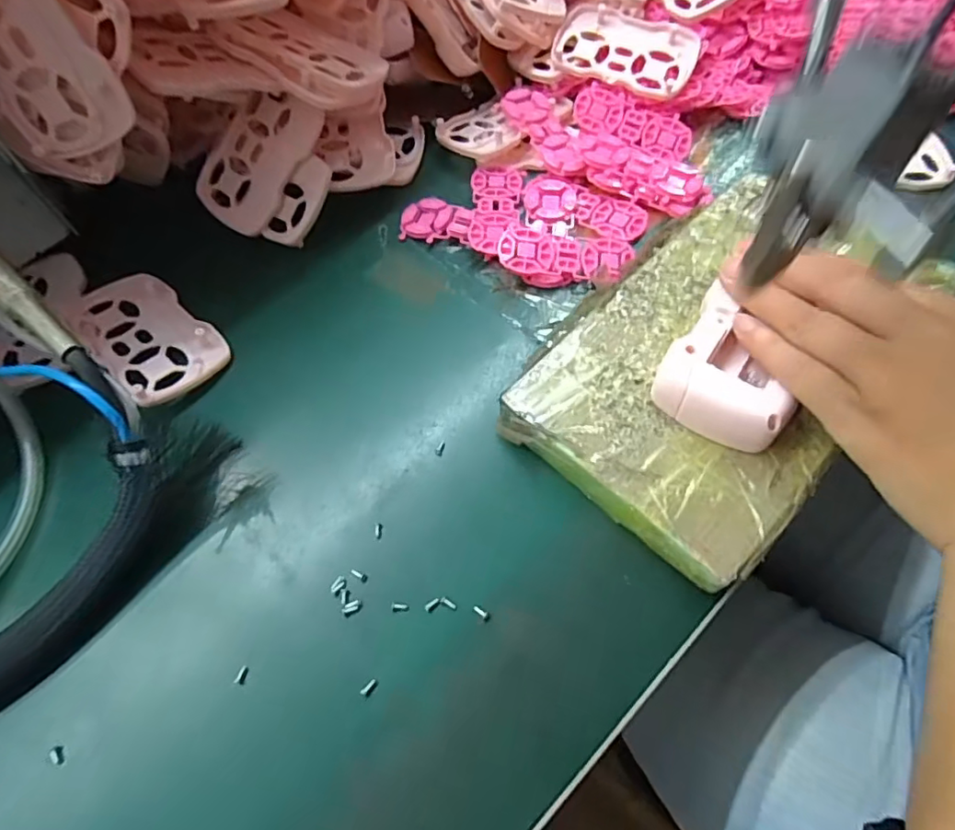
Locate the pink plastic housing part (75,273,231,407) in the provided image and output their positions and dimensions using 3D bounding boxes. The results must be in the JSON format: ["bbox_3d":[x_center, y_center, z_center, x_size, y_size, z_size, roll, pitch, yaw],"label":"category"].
[{"bbox_3d":[-0.178,-0.045,0.299,0.095,0.012,0.052,38,70,20],"label":"pink plastic housing part"}]

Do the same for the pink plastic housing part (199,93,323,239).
[{"bbox_3d":[-0.131,-0.152,0.329,0.053,0.007,0.083,36,99,4],"label":"pink plastic housing part"}]

